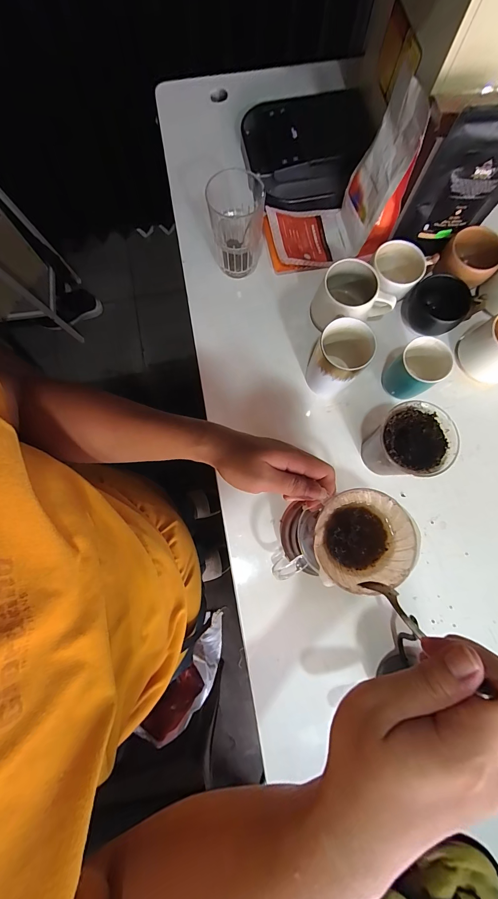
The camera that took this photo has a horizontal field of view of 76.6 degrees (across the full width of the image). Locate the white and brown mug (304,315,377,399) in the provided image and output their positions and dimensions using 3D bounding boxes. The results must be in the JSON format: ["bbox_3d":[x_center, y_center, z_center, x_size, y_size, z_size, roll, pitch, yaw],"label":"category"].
[{"bbox_3d":[0.122,-0.120,0.443,0.067,0.106,0.074,31,81,5],"label":"white and brown mug"}]

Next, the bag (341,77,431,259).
[{"bbox_3d":[0.192,-0.392,0.452,0.057,0.179,0.087,-6,79,-1],"label":"bag"}]

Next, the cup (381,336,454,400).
[{"bbox_3d":[0.236,-0.112,0.452,0.059,0.083,0.062,0,79,0],"label":"cup"}]

